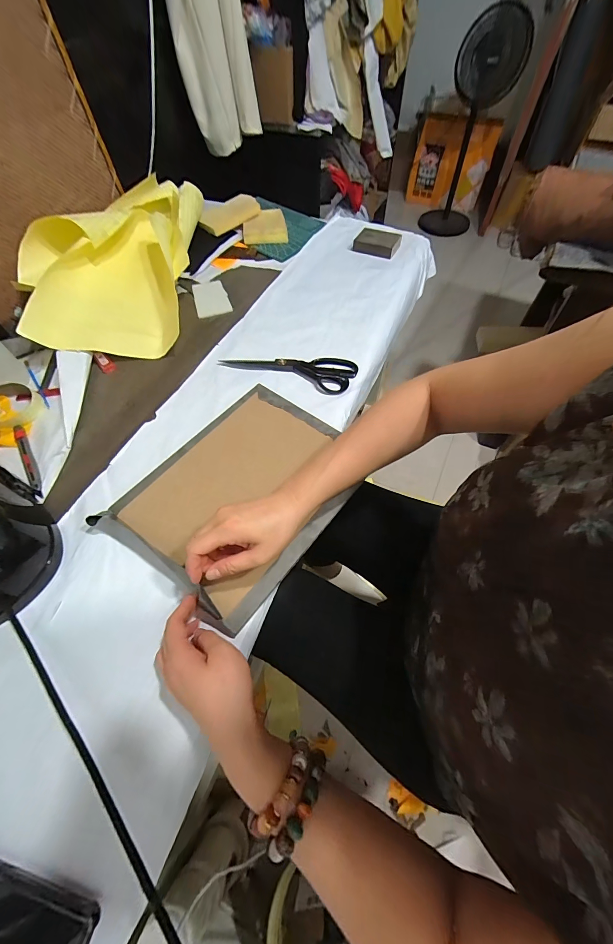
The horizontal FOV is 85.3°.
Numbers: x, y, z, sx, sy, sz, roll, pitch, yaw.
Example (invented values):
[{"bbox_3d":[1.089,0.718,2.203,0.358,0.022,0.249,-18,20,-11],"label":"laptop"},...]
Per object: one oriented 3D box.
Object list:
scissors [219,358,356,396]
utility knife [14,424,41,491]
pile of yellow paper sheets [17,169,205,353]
[{"bbox_3d":[-0.035,-0.188,0.601,0.245,0.009,0.080,10,60,7],"label":"scissors"},{"bbox_3d":[-0.435,-0.024,0.518,0.018,0.007,0.138,-32,64,-16],"label":"utility knife"},{"bbox_3d":[-0.399,-0.458,0.707,0.317,0.125,0.516,-6,60,-3],"label":"pile of yellow paper sheets"}]

